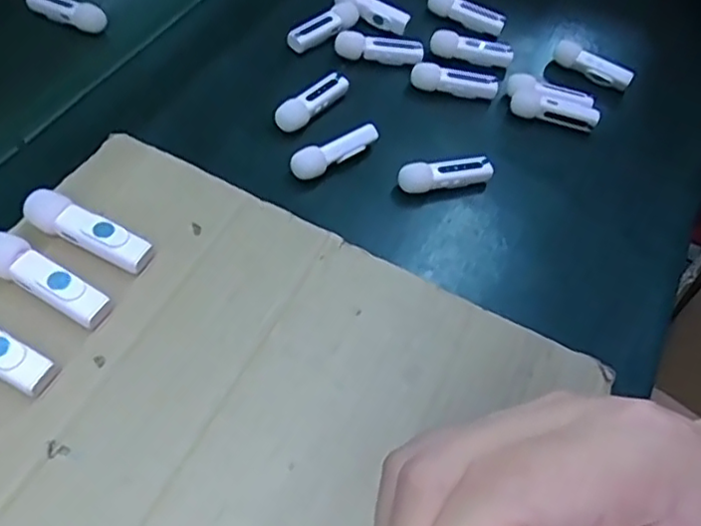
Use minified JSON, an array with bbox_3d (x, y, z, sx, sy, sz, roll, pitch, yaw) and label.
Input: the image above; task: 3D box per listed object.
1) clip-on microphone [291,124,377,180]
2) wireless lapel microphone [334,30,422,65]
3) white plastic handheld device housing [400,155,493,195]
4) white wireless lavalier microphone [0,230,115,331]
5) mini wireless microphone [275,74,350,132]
[{"bbox_3d":[-0.009,-0.073,0.426,0.063,0.018,0.016,-28,62,-23],"label":"clip-on microphone"},{"bbox_3d":[0.022,-0.162,0.492,0.065,0.018,0.019,8,54,-1],"label":"wireless lapel microphone"},{"bbox_3d":[0.064,-0.060,0.432,0.064,0.020,0.016,-10,56,-13],"label":"white plastic handheld device housing"},{"bbox_3d":[-0.139,0.007,0.296,0.065,0.010,0.018,31,56,6],"label":"white wireless lavalier microphone"},{"bbox_3d":[-0.026,-0.113,0.451,0.019,0.015,0.063,31,57,16],"label":"mini wireless microphone"}]

